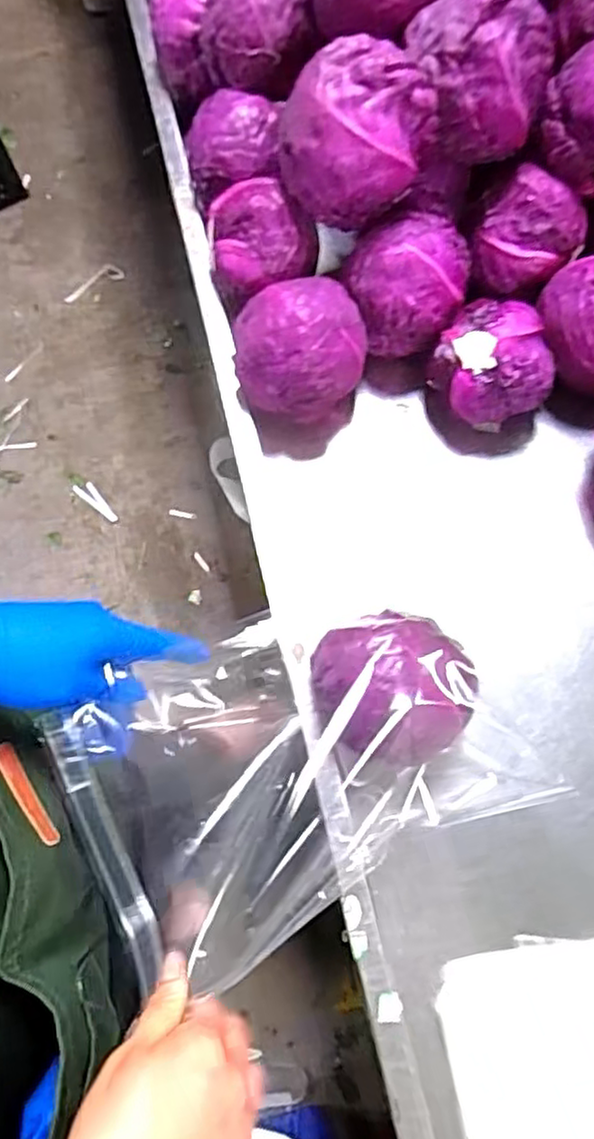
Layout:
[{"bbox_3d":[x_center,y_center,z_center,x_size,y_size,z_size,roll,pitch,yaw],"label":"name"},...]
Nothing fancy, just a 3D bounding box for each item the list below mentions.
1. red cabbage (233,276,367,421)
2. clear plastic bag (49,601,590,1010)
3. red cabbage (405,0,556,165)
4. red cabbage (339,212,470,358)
[{"bbox_3d":[0.004,-0.190,0.582,0.115,0.092,0.101,-14,72,-4],"label":"red cabbage"},{"bbox_3d":[0.010,0.136,0.487,0.307,0.112,0.177,-24,73,-7],"label":"clear plastic bag"},{"bbox_3d":[0.146,-0.396,0.537,0.113,0.099,0.088,-9,72,-2],"label":"red cabbage"},{"bbox_3d":[0.096,-0.254,0.595,0.107,0.084,0.102,10,72,4],"label":"red cabbage"}]

